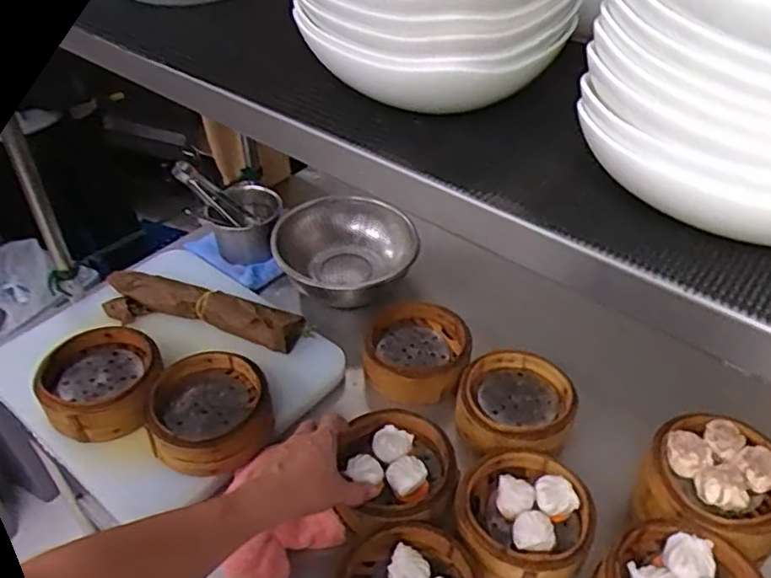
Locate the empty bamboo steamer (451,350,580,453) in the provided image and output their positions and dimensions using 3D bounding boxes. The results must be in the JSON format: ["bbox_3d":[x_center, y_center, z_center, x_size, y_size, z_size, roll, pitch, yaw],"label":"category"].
[{"bbox_3d":[0.162,0.147,0.837,0.143,0.045,0.146,18,45,19],"label":"empty bamboo steamer"}]

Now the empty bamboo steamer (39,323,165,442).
[{"bbox_3d":[-0.352,0.115,0.826,0.144,0.048,0.158,-12,43,-13],"label":"empty bamboo steamer"}]

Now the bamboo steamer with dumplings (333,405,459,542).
[{"bbox_3d":[0.012,0.203,0.762,0.126,0.046,0.149,-8,42,-9],"label":"bamboo steamer with dumplings"}]

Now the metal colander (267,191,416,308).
[{"bbox_3d":[-0.065,-0.061,1.030,0.205,0.068,0.209,-22,47,-23],"label":"metal colander"}]

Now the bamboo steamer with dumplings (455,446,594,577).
[{"bbox_3d":[0.150,0.250,0.730,0.142,0.062,0.151,11,43,12],"label":"bamboo steamer with dumplings"}]

